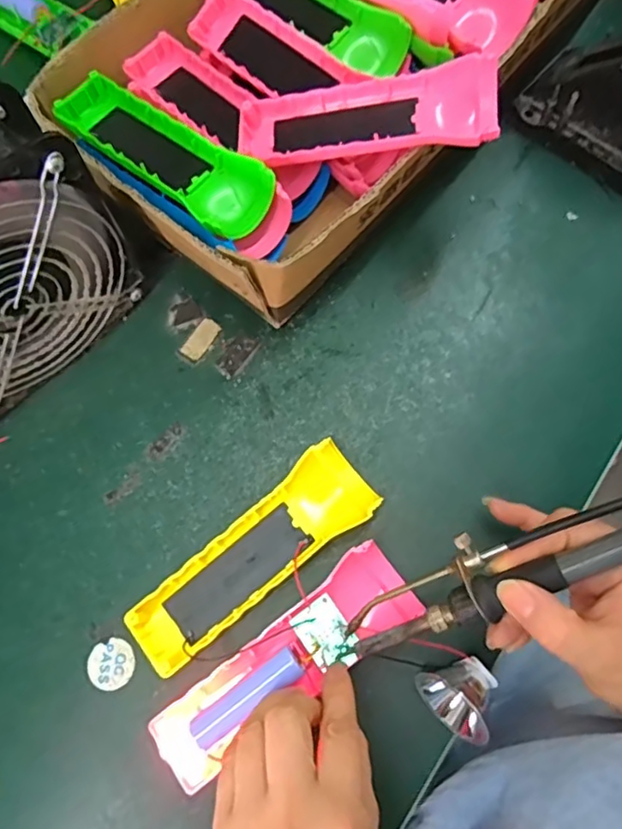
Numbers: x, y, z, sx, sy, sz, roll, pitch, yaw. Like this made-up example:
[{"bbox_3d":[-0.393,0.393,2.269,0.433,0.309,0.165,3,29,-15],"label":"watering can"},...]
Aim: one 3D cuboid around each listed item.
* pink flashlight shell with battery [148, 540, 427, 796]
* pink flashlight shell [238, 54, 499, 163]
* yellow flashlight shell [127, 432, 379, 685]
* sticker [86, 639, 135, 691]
[{"bbox_3d":[-0.014,0.133,0.319,0.157,0.029,0.045,-35,76,-11],"label":"pink flashlight shell with battery"},{"bbox_3d":[0.031,-0.175,0.357,0.155,0.028,0.047,-1,73,13],"label":"pink flashlight shell"},{"bbox_3d":[-0.032,0.083,0.342,0.154,0.027,0.049,-41,75,-9],"label":"yellow flashlight shell"},{"bbox_3d":[-0.115,0.144,0.339,0.027,0.004,0.026,-1,73,3],"label":"sticker"}]

